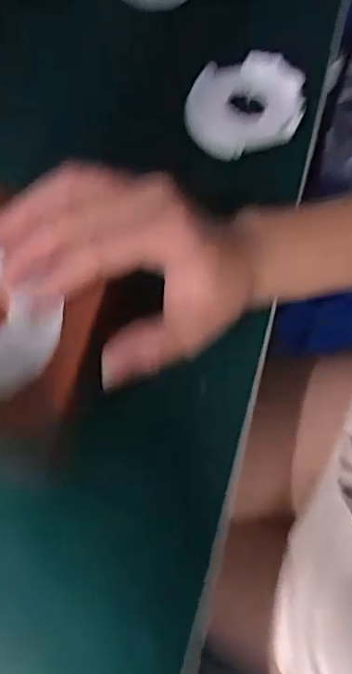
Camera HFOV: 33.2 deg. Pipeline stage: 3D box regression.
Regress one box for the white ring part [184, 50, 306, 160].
[{"bbox_3d":[0.042,-0.145,0.366,0.072,0.019,0.064,-27,70,-10],"label":"white ring part"}]

